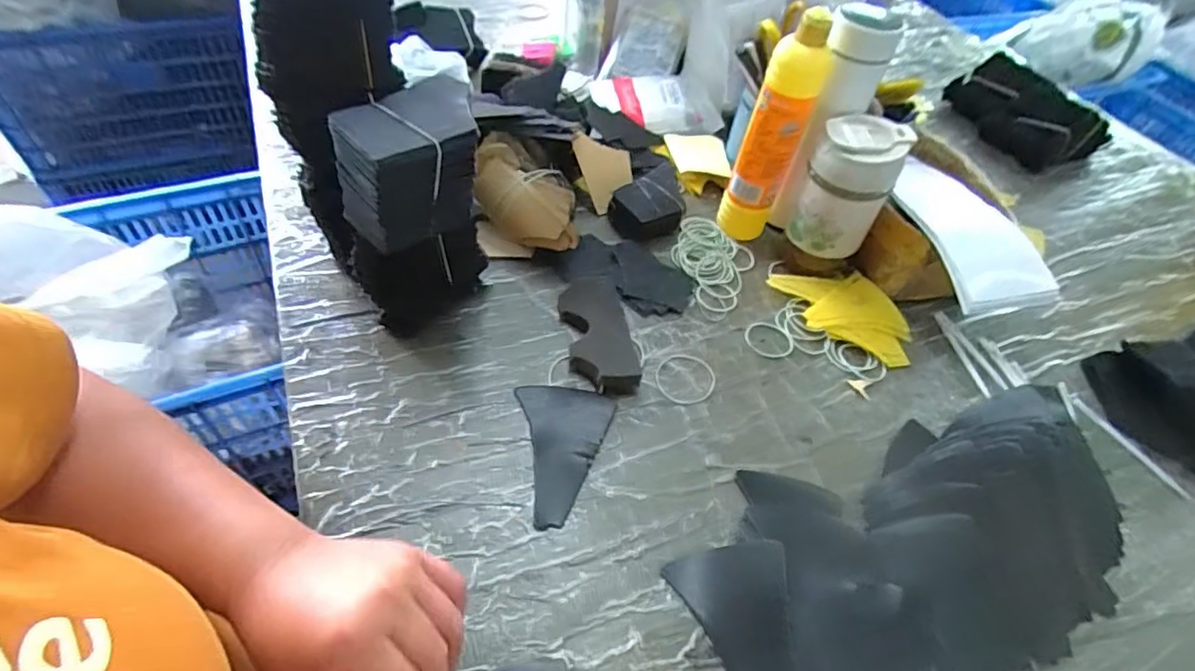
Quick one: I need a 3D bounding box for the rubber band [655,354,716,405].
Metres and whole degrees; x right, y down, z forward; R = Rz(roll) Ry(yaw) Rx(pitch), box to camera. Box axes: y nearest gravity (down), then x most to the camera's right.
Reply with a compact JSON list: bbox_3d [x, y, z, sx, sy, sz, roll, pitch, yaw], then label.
[{"bbox_3d":[0.081,0.038,0.536,0.057,0.004,0.054,4,48,-4],"label":"rubber band"}]

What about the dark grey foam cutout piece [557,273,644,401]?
[{"bbox_3d":[-0.001,-0.008,0.541,0.058,0.022,0.141,-3,49,-9],"label":"dark grey foam cutout piece"}]

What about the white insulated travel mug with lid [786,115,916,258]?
[{"bbox_3d":[0.246,-0.147,0.581,0.078,0.119,0.078,28,52,15],"label":"white insulated travel mug with lid"}]

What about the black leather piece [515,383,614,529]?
[{"bbox_3d":[-0.019,0.089,0.469,0.076,0.006,0.121,-6,50,-12],"label":"black leather piece"}]

